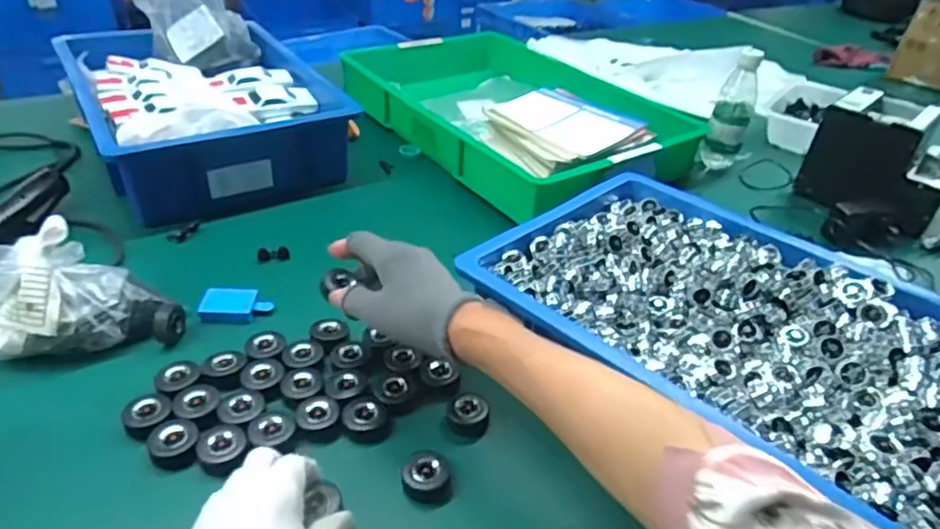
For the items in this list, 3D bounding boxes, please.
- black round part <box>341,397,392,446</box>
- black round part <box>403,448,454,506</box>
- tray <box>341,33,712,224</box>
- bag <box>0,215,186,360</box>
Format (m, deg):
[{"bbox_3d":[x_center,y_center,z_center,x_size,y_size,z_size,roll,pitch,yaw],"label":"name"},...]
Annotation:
[{"bbox_3d":[-0.089,0.133,0.521,0.040,0.019,0.040,3,37,-3],"label":"black round part"},{"bbox_3d":[-0.033,0.168,0.474,0.039,0.021,0.035,-2,38,-10],"label":"black round part"},{"bbox_3d":[0.081,-0.261,1.006,0.381,0.101,0.526,-24,46,-33],"label":"tray"},{"bbox_3d":[-0.377,0.028,0.558,0.191,0.090,0.088,-6,39,-15],"label":"bag"}]

